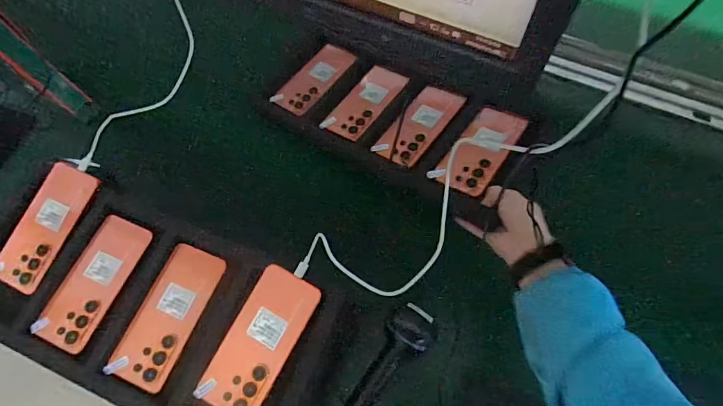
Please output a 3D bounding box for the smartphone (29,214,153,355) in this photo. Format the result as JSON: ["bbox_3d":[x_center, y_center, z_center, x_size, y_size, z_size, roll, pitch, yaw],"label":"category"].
[{"bbox_3d":[-0.343,0.098,0.530,0.073,0.009,0.165,20,68,11],"label":"smartphone"}]

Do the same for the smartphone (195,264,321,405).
[{"bbox_3d":[-0.118,0.162,0.483,0.076,0.006,0.169,25,77,13],"label":"smartphone"}]

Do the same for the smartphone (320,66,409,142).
[{"bbox_3d":[0.008,-0.171,0.703,0.076,0.015,0.158,33,71,16],"label":"smartphone"}]

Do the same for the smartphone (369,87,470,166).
[{"bbox_3d":[0.096,-0.129,0.665,0.079,0.008,0.171,28,66,27],"label":"smartphone"}]

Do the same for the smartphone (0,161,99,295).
[{"bbox_3d":[-0.423,0.030,0.552,0.074,0.008,0.167,21,77,8],"label":"smartphone"}]

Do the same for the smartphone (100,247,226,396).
[{"bbox_3d":[-0.239,0.137,0.512,0.078,0.010,0.167,19,68,11],"label":"smartphone"}]

